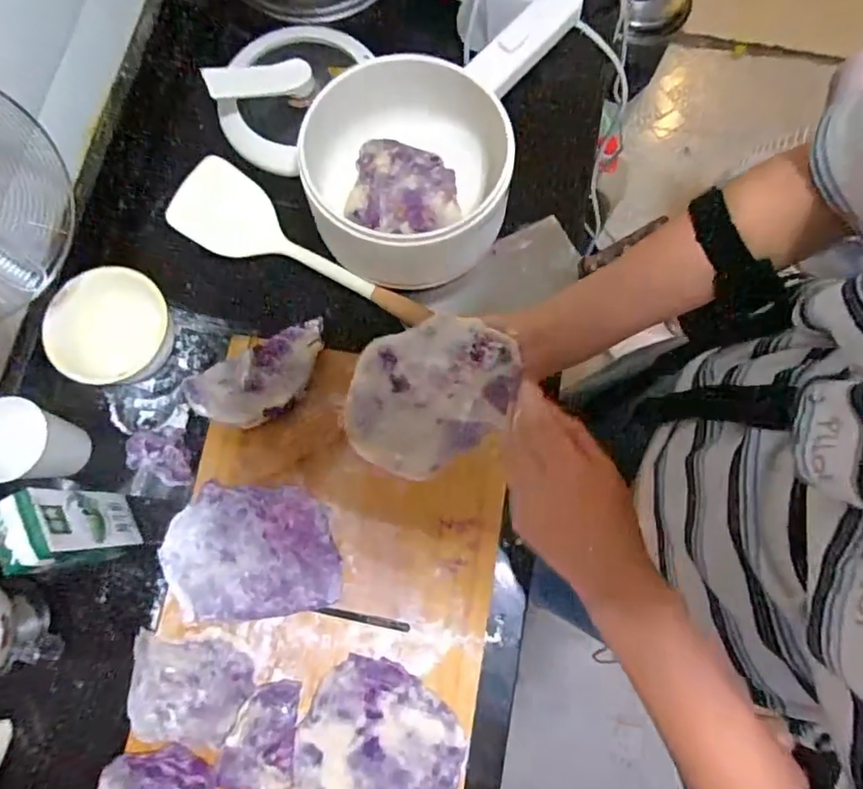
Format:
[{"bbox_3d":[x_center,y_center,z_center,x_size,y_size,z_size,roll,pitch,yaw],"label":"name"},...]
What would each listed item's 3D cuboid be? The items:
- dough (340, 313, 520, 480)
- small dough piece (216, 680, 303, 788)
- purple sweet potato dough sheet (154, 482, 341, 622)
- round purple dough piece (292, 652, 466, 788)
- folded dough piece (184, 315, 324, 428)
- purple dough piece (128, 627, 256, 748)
[{"bbox_3d":[-0.003,-0.003,0.427,0.137,0.016,0.107,-33,79,13],"label":"dough"},{"bbox_3d":[-0.150,0.295,0.477,0.064,0.021,0.082,2,77,0],"label":"small dough piece"},{"bbox_3d":[-0.169,0.144,0.519,0.161,0.013,0.117,-4,77,-1],"label":"purple sweet potato dough sheet"},{"bbox_3d":[-0.044,0.309,0.483,0.140,0.008,0.124,36,79,7],"label":"round purple dough piece"},{"bbox_3d":[-0.168,-0.014,0.553,0.147,0.022,0.076,-26,78,-6],"label":"folded dough piece"},{"bbox_3d":[-0.219,0.262,0.493,0.111,0.005,0.086,10,77,2],"label":"purple dough piece"}]

